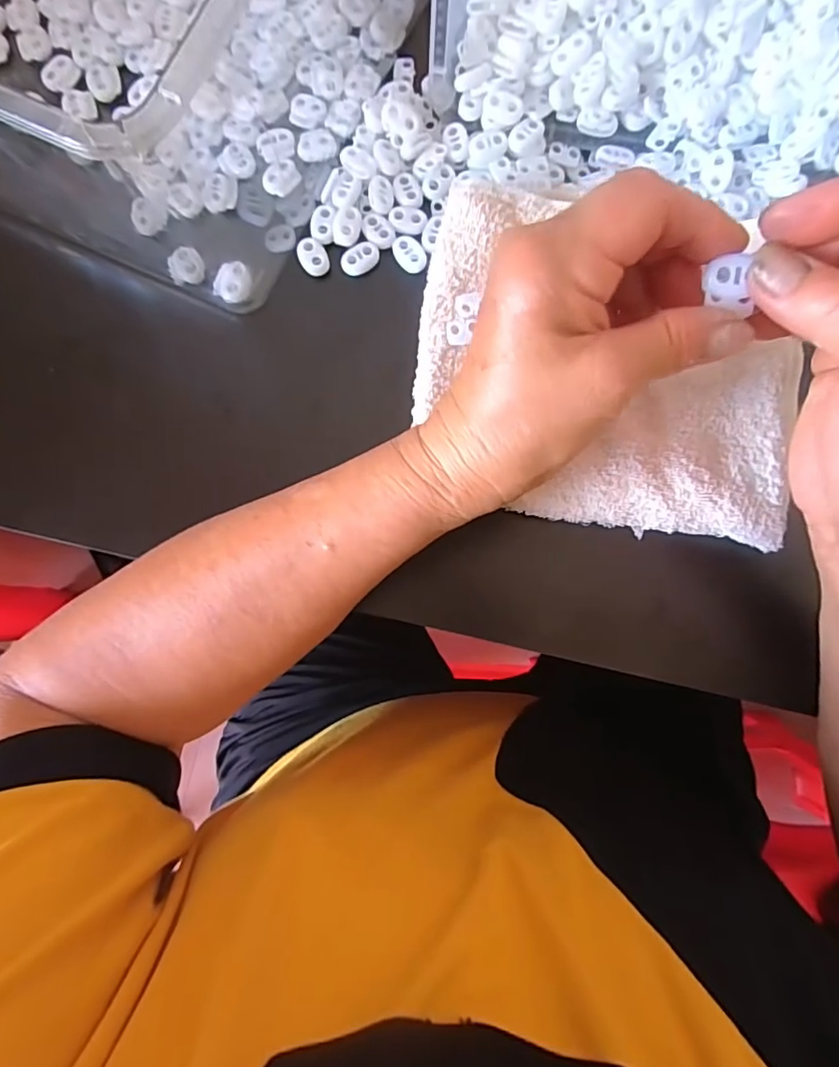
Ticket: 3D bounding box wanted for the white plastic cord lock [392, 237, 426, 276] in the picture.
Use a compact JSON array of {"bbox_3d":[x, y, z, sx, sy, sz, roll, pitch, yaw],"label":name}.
[{"bbox_3d":[-0.005,-0.159,0.309,0.016,0.004,0.023,-31,83,-3],"label":"white plastic cord lock"}]

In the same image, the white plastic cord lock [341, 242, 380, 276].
[{"bbox_3d":[-0.034,-0.157,0.311,0.022,0.005,0.014,-28,82,-3],"label":"white plastic cord lock"}]

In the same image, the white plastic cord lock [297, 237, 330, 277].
[{"bbox_3d":[-0.061,-0.158,0.312,0.016,0.005,0.022,-32,83,-3],"label":"white plastic cord lock"}]

